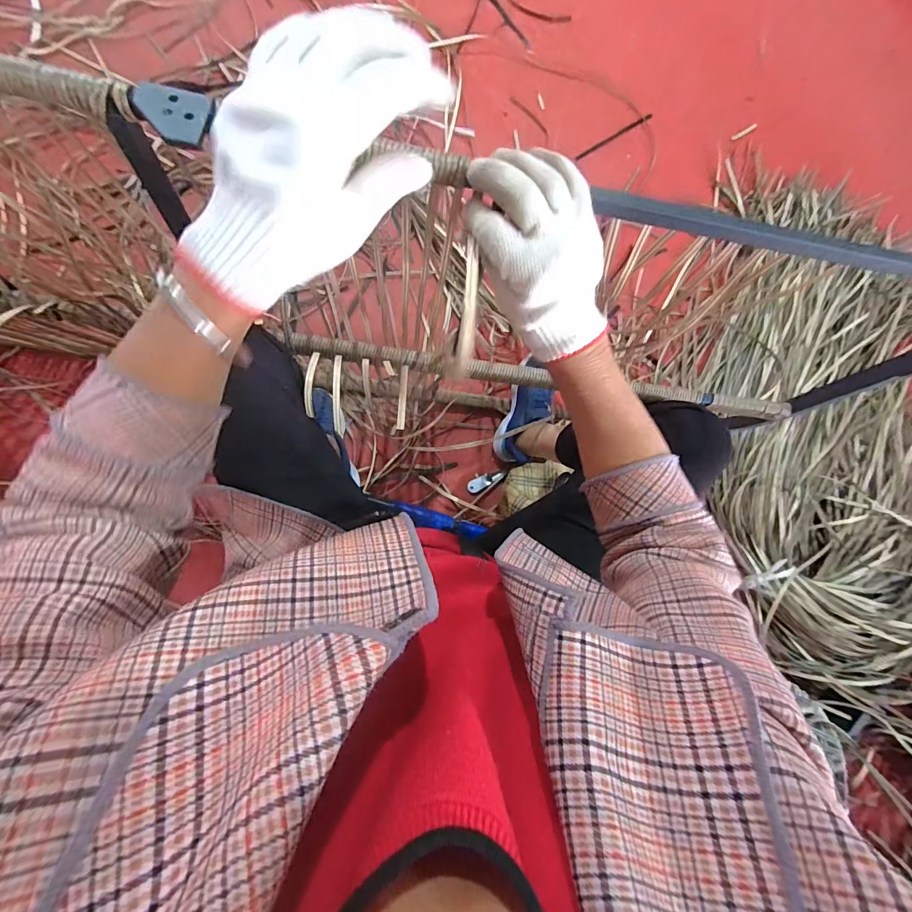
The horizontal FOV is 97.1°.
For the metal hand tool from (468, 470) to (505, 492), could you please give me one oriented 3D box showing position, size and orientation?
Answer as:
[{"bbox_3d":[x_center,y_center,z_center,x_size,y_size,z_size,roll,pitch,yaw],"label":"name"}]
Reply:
[{"bbox_3d":[0.071,0.053,0.920,0.096,0.006,0.028,-29,89,-9],"label":"metal hand tool"}]

